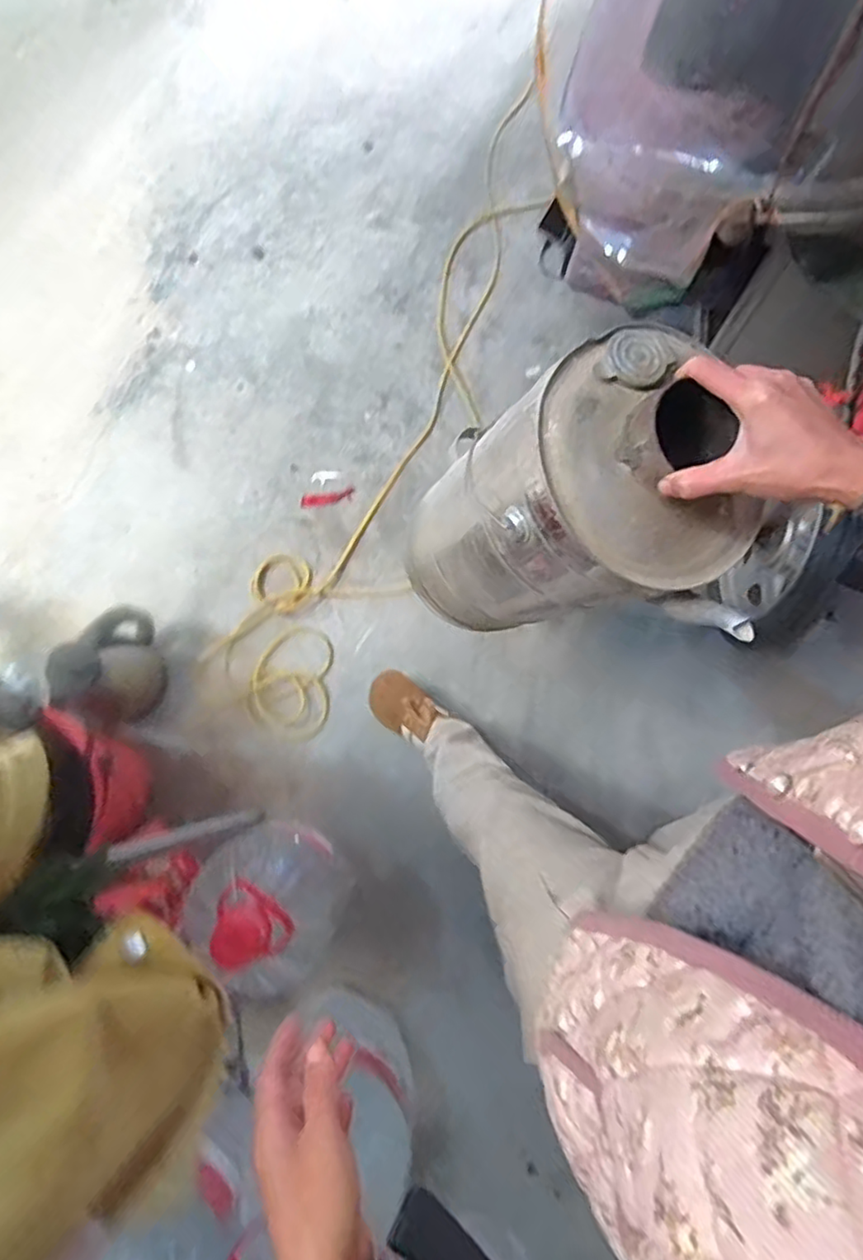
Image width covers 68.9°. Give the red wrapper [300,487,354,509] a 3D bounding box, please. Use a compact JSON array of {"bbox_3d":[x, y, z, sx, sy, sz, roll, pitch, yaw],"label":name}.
[{"bbox_3d":[-0.218,-0.276,1.318,0.112,0.008,0.028,-12,78,-3],"label":"red wrapper"}]

